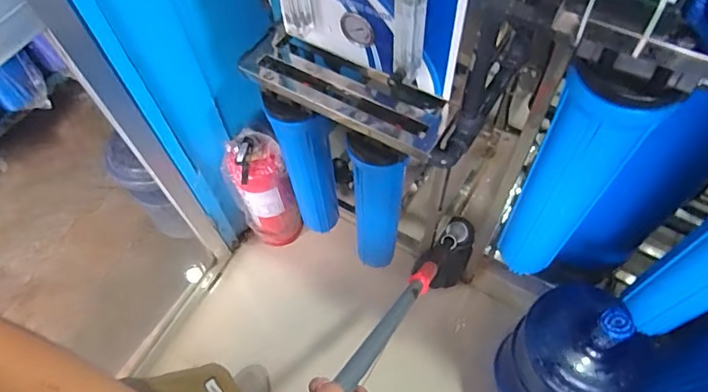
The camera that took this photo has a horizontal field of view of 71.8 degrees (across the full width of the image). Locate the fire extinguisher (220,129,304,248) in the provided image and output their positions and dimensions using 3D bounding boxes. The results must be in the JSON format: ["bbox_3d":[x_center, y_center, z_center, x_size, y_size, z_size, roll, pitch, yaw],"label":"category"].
[{"bbox_3d":[-0.242,0.002,1.318,0.145,0.441,0.121,-23,61,-11],"label":"fire extinguisher"}]

